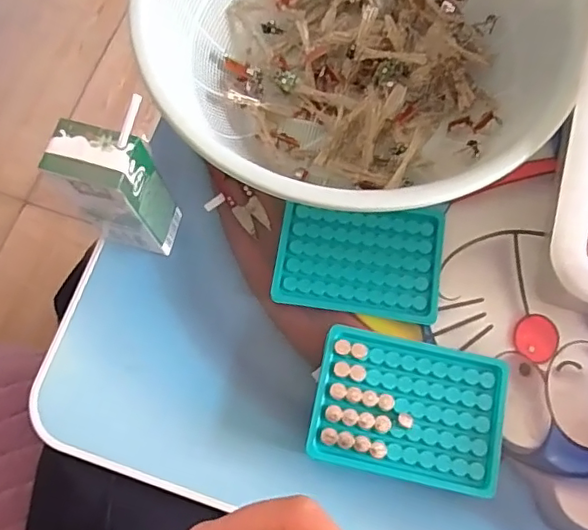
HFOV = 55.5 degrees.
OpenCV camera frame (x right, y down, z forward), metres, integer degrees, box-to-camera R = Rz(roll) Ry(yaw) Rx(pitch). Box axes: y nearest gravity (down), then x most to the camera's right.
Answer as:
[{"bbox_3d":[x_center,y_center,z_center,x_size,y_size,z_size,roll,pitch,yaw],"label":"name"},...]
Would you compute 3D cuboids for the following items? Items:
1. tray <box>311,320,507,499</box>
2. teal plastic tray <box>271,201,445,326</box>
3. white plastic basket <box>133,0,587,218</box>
[{"bbox_3d":[0.081,0.101,0.395,0.129,0.009,0.095,13,74,2],"label":"tray"},{"bbox_3d":[0.053,-0.006,0.450,0.128,0.007,0.090,8,73,3],"label":"teal plastic tray"},{"bbox_3d":[0.062,-0.203,0.458,0.311,0.110,0.300,25,75,8],"label":"white plastic basket"}]

